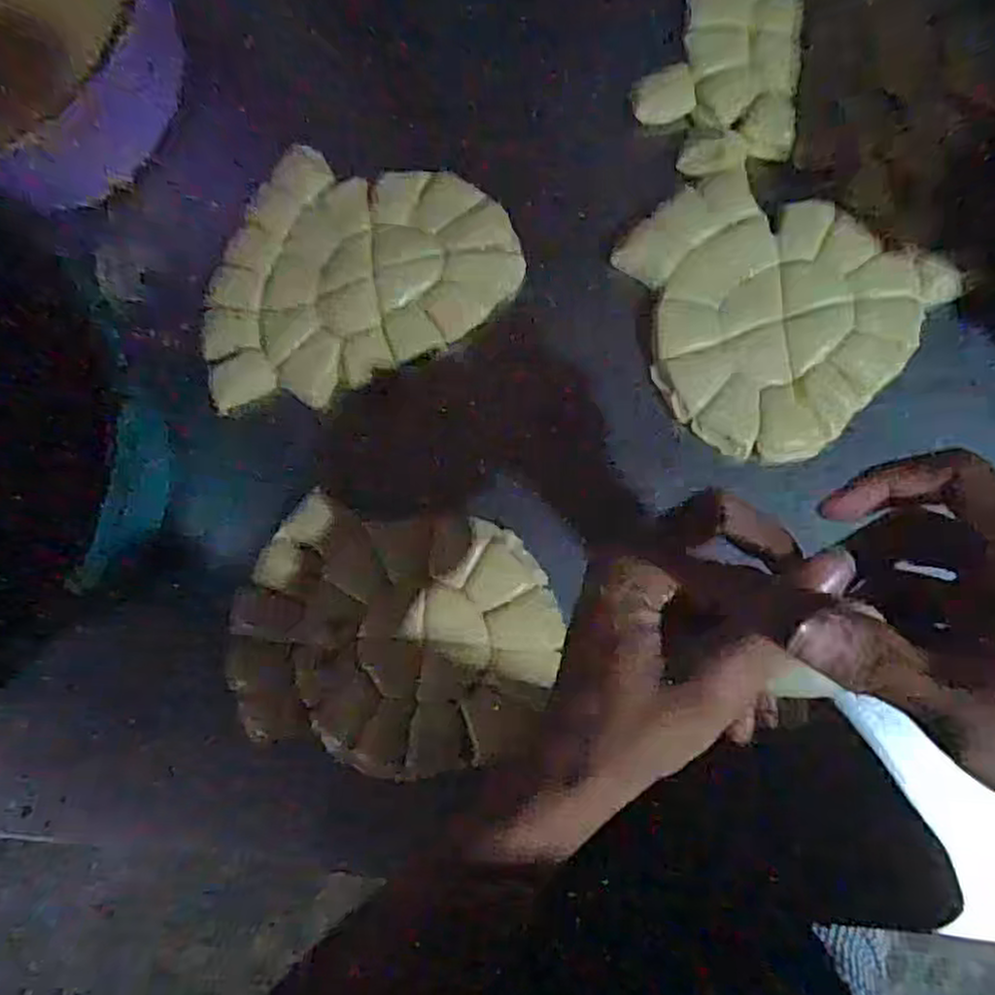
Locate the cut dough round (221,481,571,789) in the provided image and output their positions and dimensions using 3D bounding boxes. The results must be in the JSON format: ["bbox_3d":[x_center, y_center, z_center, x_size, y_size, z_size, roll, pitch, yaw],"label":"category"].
[{"bbox_3d":[-0.067,0.091,0.477,0.208,0.014,0.161,8,84,6],"label":"cut dough round"}]

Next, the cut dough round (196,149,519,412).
[{"bbox_3d":[-0.105,-0.165,0.510,0.221,0.015,0.165,-21,82,2],"label":"cut dough round"}]

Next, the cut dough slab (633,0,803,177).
[{"bbox_3d":[0.155,-0.306,0.503,0.102,0.011,0.164,8,84,6],"label":"cut dough slab"}]

